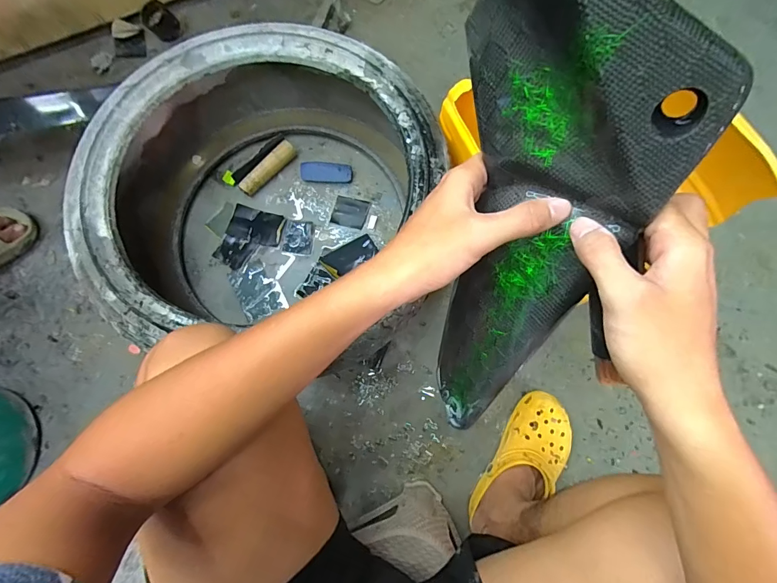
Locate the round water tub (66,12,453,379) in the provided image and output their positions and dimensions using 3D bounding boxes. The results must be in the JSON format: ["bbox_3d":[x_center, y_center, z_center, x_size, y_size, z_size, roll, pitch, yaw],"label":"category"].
[{"bbox_3d":[-0.213,-0.185,0.696,0.527,0.246,0.552,7,76,3],"label":"round water tub"}]

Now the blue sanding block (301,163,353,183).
[{"bbox_3d":[-0.134,-0.257,0.822,0.108,0.023,0.032,3,76,2],"label":"blue sanding block"}]

